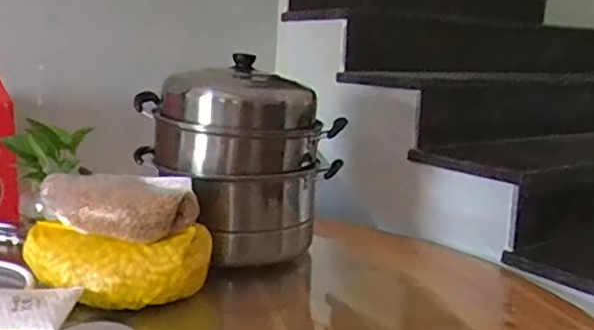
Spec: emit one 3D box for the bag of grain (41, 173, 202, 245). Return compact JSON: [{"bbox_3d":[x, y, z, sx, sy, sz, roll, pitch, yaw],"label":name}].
[{"bbox_3d":[-0.273,0.054,0.874,0.262,0.070,0.099,5,11,15],"label":"bag of grain"}]

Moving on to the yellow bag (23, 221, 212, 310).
[{"bbox_3d":[-0.261,0.141,0.866,0.263,0.088,0.116,2,11,0],"label":"yellow bag"}]

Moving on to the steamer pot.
[{"bbox_3d":[-0.112,-0.009,1.117,0.279,0.310,0.278,-6,13,-36],"label":"steamer pot"}]

